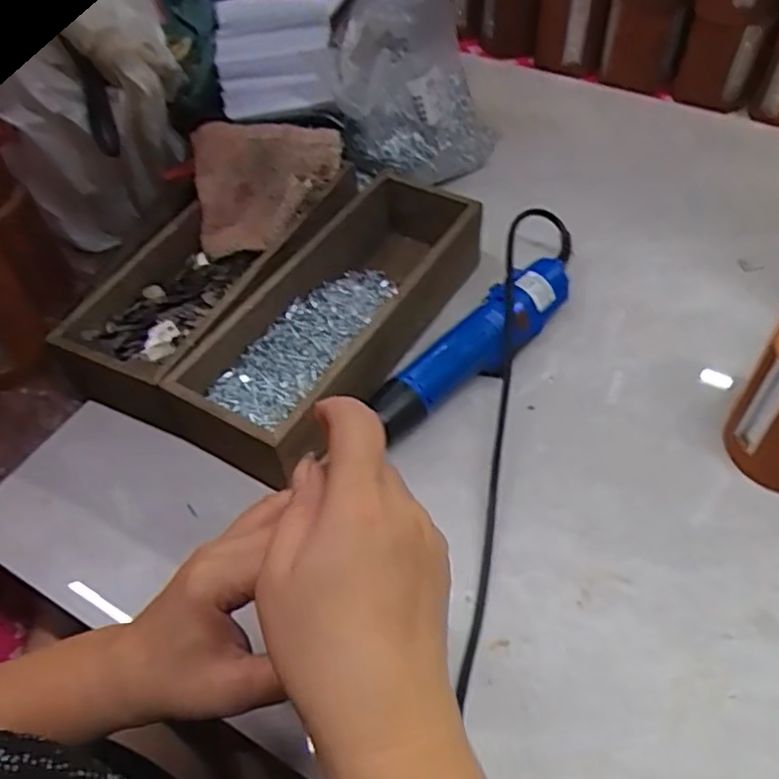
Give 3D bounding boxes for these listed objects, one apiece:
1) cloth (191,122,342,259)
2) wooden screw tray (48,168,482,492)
[{"bbox_3d":[-0.101,-0.171,0.581,0.124,0.066,0.100,-8,52,-2],"label":"cloth"},{"bbox_3d":[-0.083,-0.073,0.547,0.217,0.069,0.290,23,55,20],"label":"wooden screw tray"}]

